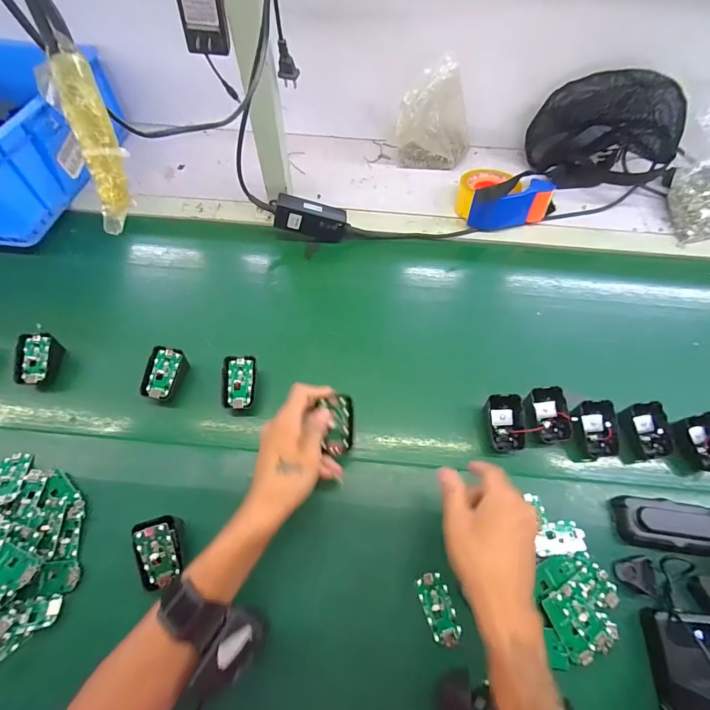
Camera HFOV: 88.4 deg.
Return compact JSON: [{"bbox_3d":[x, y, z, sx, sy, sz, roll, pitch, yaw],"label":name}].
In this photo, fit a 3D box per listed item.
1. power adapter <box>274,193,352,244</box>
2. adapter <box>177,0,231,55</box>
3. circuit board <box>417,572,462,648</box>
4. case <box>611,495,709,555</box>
[{"bbox_3d":[-0.071,-0.226,0.607,0.118,0.043,0.034,10,60,-14],"label":"power adapter"},{"bbox_3d":[-0.169,-0.385,0.405,0.050,0.078,0.023,-20,63,-12],"label":"adapter"},{"bbox_3d":[0.089,0.268,0.385,0.031,0.005,0.065,-13,62,-8],"label":"circuit board"},{"bbox_3d":[0.357,0.194,0.415,0.102,0.032,0.052,7,61,3],"label":"case"}]

